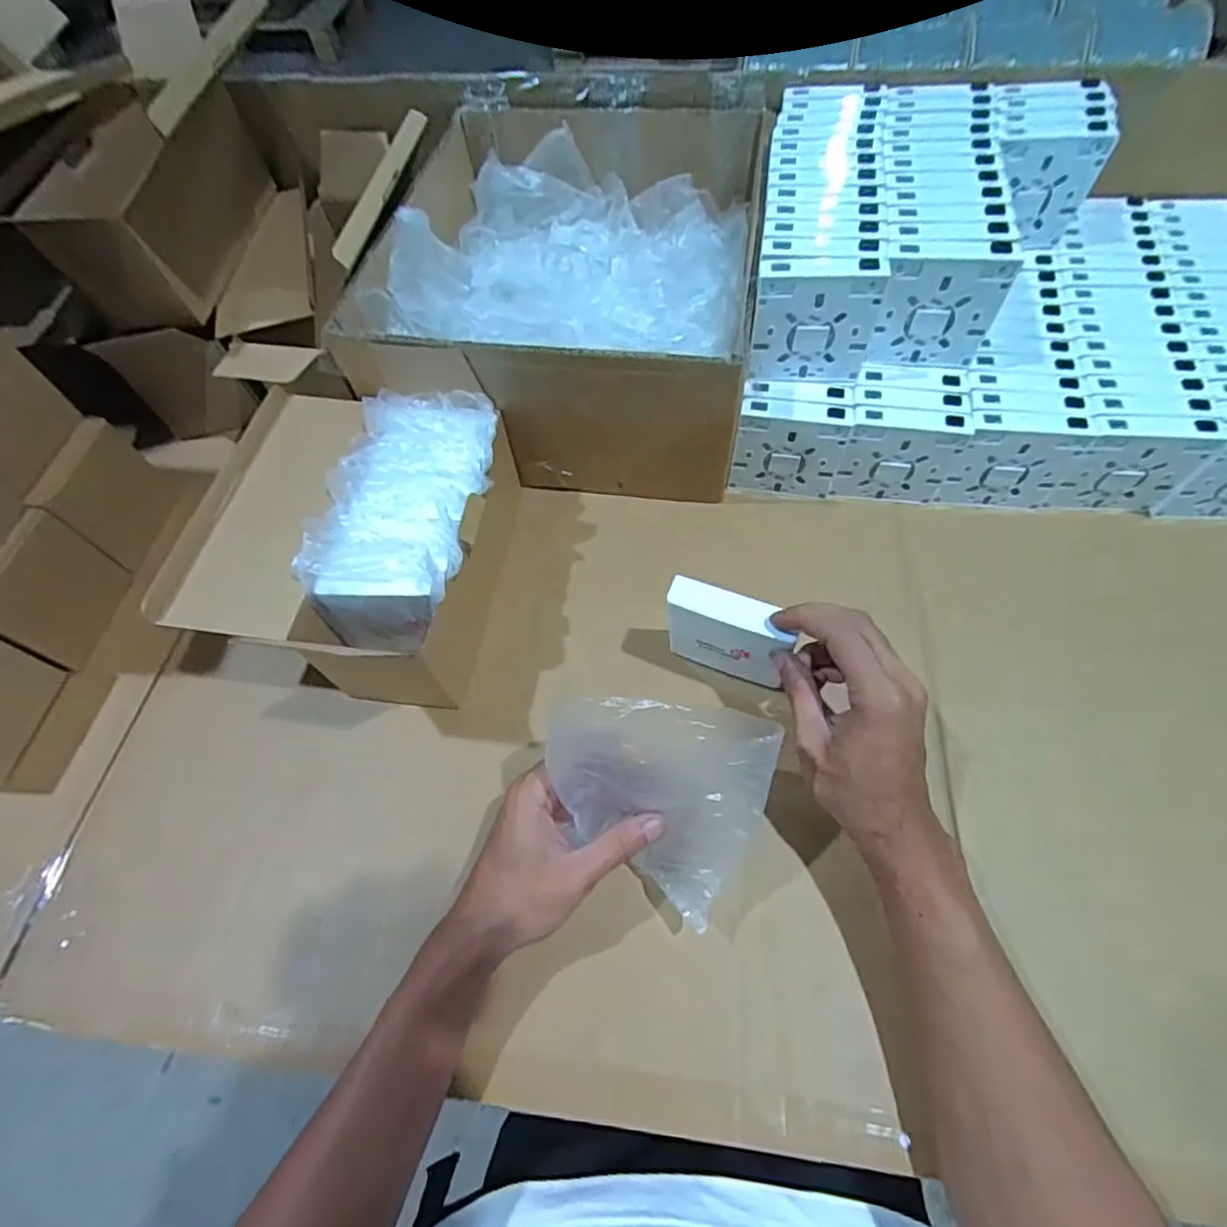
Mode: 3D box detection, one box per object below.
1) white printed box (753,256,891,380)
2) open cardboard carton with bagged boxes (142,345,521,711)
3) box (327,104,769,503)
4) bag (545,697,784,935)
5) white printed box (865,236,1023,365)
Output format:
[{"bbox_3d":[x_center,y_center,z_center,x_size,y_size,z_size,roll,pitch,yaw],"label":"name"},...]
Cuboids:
[{"bbox_3d":[0.147,-0.214,0.451,0.085,0.088,0.020,3,62,5],"label":"white printed box"},{"bbox_3d":[-0.192,-0.059,0.470,0.194,0.115,0.219,10,63,9],"label":"open cardboard carton with bagged boxes"},{"bbox_3d":[-0.035,-0.290,0.555,0.294,0.145,0.327,5,62,6],"label":"box"},{"bbox_3d":[0.021,0.107,0.346,0.120,0.120,0.029,9,22,5],"label":"bag"},{"bbox_3d":[0.237,-0.226,0.450,0.081,0.090,0.021,6,62,7],"label":"white printed box"}]

